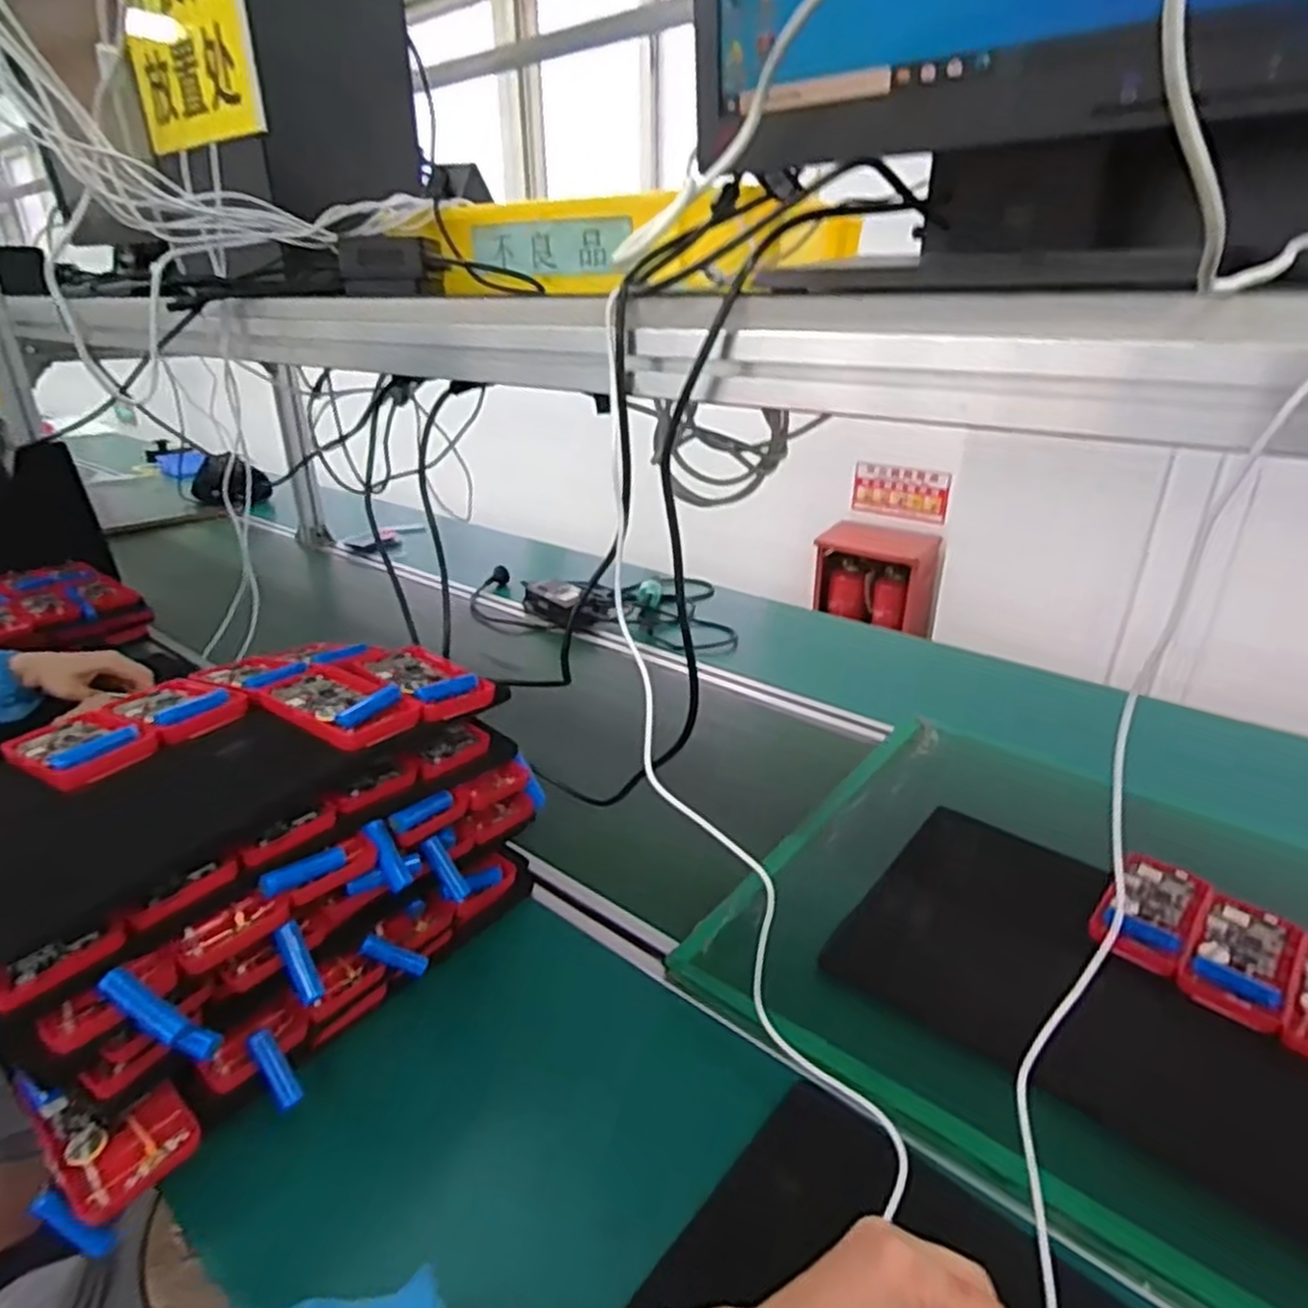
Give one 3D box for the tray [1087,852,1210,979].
[{"bbox_3d":[0.409,0.210,0.621,0.062,0.019,0.120,22,33,39],"label":"tray"}]

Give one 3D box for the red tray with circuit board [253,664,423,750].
[{"bbox_3d":[-0.239,0.034,0.560,0.129,0.016,0.070,17,31,33],"label":"red tray with circuit board"}]

